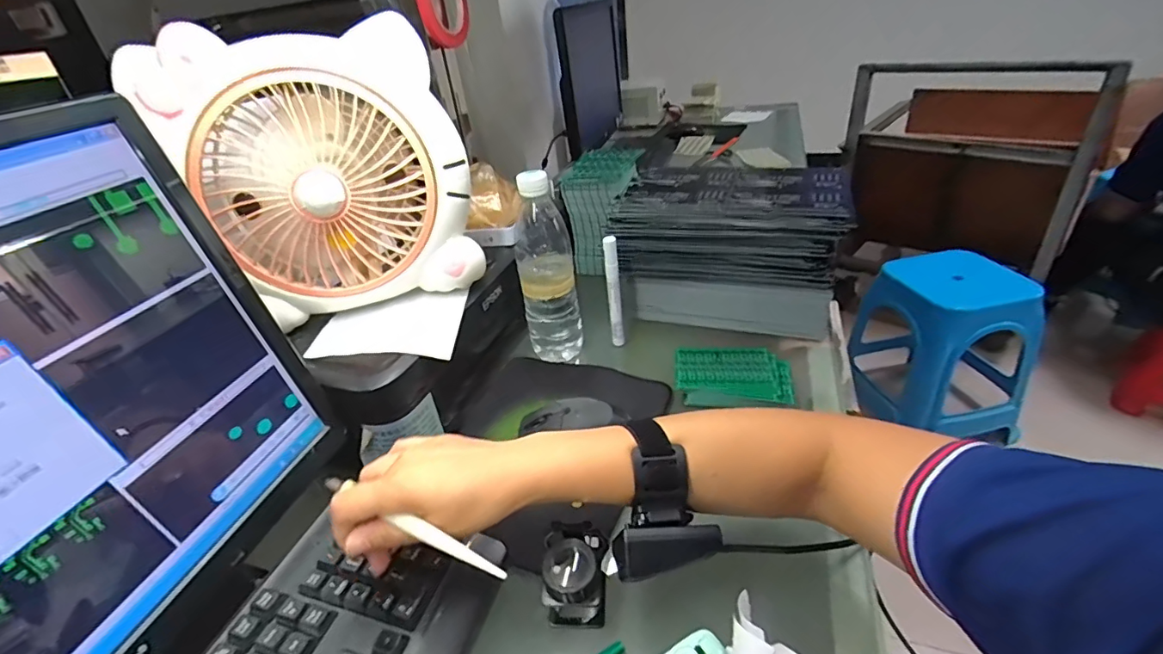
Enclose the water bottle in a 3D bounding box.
[{"bbox_3d":[-0.038,-0.068,0.605,0.061,0.227,0.072,-4,33,5],"label":"water bottle"}]

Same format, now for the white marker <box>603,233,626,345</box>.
[{"bbox_3d":[0.039,-0.042,0.617,0.018,0.142,0.012,-5,33,3],"label":"white marker"}]

